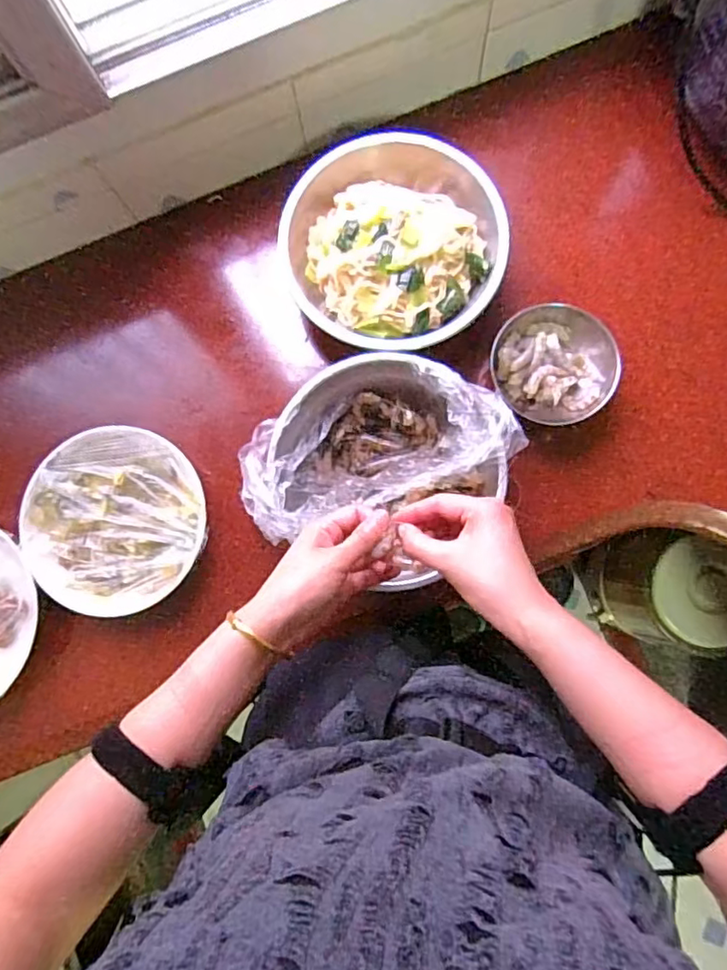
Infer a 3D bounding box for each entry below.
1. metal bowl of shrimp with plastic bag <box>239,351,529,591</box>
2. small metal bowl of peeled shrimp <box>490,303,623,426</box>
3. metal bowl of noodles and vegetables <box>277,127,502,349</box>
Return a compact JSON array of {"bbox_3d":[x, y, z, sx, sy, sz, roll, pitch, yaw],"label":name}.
[{"bbox_3d":[0.013,-0.021,0.541,0.204,0.079,0.203,0,84,3],"label":"metal bowl of shrimp with plastic bag"},{"bbox_3d":[0.181,-0.119,0.567,0.114,0.046,0.115,0,84,3],"label":"small metal bowl of peeled shrimp"},{"bbox_3d":[0.027,-0.238,0.573,0.203,0.076,0.210,0,84,3],"label":"metal bowl of noodles and vegetables"}]

